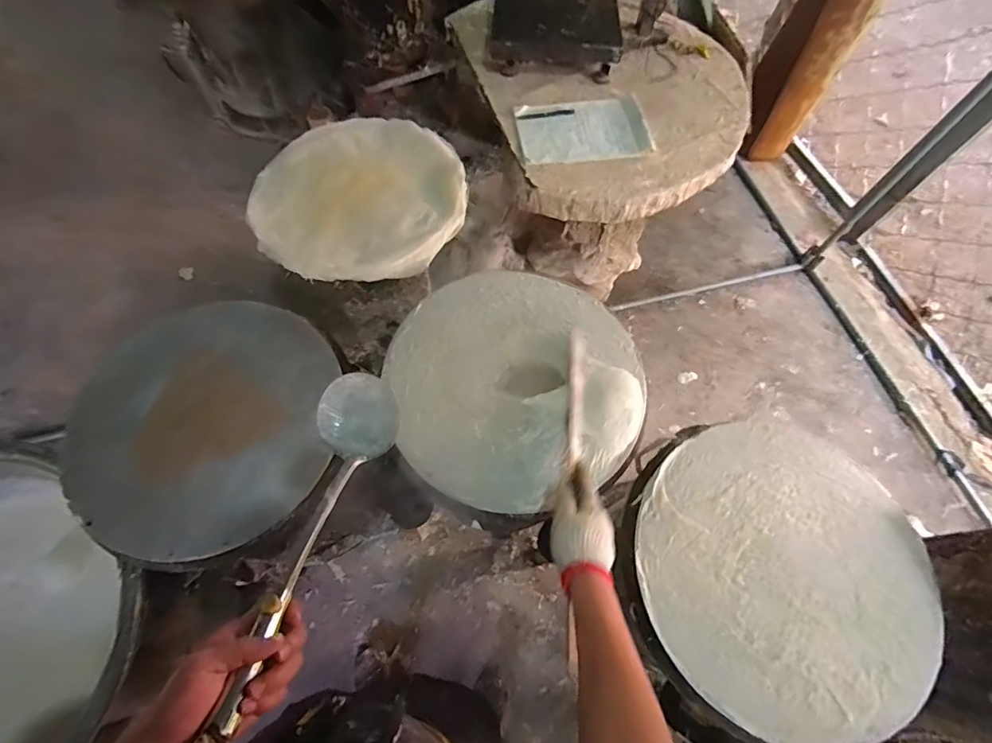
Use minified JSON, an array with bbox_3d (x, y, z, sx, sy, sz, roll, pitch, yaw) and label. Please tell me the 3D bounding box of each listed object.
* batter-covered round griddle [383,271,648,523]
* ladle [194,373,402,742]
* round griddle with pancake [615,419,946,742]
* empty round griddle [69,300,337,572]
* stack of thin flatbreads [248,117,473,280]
[{"bbox_3d":[0.029,0.004,0.722,0.362,0.045,0.379,1,65,-2],"label":"batter-covered round griddle"},{"bbox_3d":[-0.179,0.149,0.449,0.086,0.064,0.346,11,47,3],"label":"ladle"},{"bbox_3d":[0.370,0.264,0.640,0.389,0.049,0.383,1,65,-2],"label":"round griddle with pancake"},{"bbox_3d":[-0.437,0.065,0.722,0.383,0.044,0.396,1,65,-2],"label":"empty round griddle"},{"bbox_3d":[-0.252,-0.335,0.892,0.373,0.034,0.385,-9,65,-6],"label":"stack of thin flatbreads"}]

